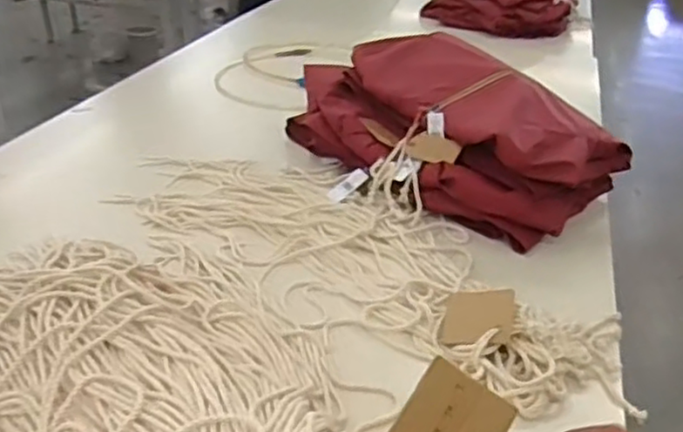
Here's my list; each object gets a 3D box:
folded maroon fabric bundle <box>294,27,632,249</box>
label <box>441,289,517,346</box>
[{"bbox_3d":[0.212,-0.175,1.328,0.357,0.204,0.576,-22,38,-37],"label":"folded maroon fabric bundle"},{"bbox_3d":[0.179,0.131,0.900,0.091,0.009,0.084,-6,46,26],"label":"label"}]

